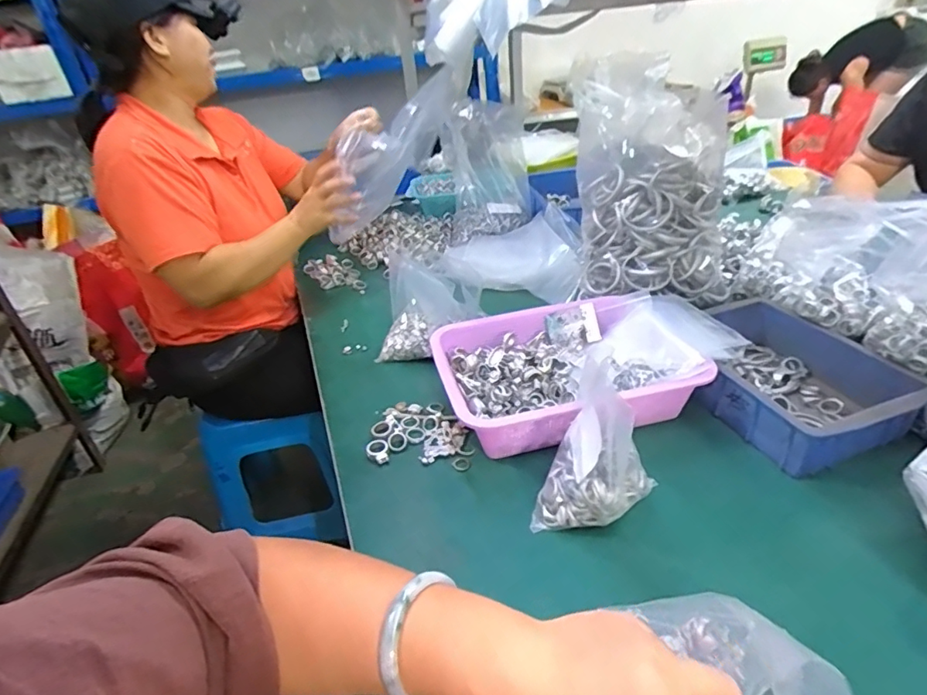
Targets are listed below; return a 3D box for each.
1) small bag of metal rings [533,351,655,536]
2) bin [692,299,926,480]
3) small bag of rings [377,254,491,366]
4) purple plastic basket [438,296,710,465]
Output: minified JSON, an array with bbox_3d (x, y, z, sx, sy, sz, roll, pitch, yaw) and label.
[{"bbox_3d":[0.124,0.102,0.480,0.108,0.142,0.076,6,35,16],"label":"small bag of metal rings"},{"bbox_3d":[0.381,0.034,0.617,0.194,0.068,0.244,-18,35,-19],"label":"bin"},{"bbox_3d":[-0.062,-0.072,0.777,0.140,0.140,0.119,-2,33,4],"label":"small bag of rings"},{"bbox_3d":[0.118,0.031,0.652,0.292,0.078,0.223,-13,34,-12],"label":"purple plastic basket"}]

